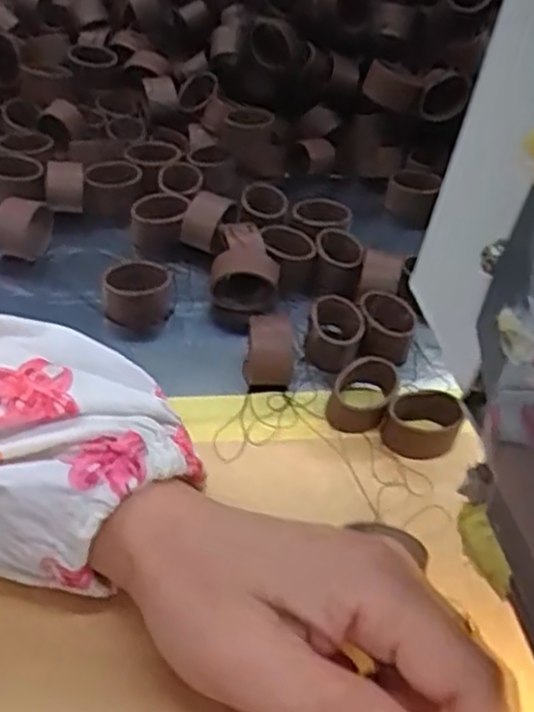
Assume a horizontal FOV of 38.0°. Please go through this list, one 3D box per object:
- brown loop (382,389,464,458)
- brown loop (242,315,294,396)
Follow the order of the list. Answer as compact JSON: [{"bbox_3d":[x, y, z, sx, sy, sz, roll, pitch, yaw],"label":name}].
[{"bbox_3d":[0.065,0.026,0.323,0.030,0.016,0.027,15,44,5],"label":"brown loop"},{"bbox_3d":[0.001,0.000,0.332,0.020,0.027,0.023,8,43,-2],"label":"brown loop"}]

